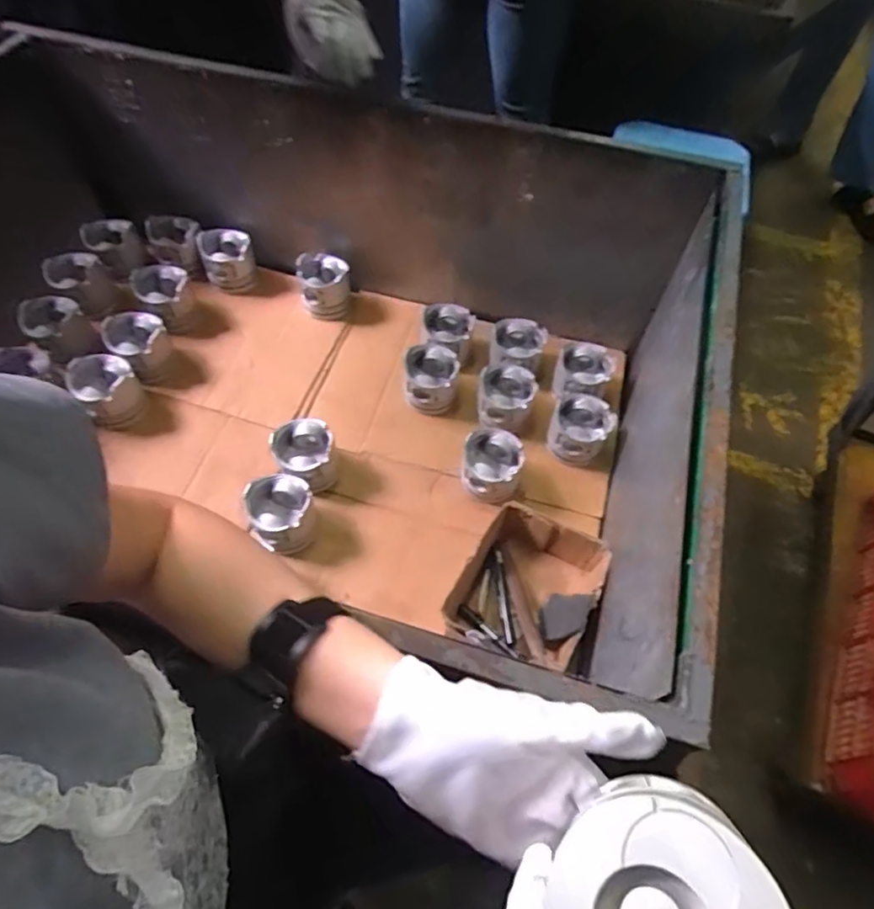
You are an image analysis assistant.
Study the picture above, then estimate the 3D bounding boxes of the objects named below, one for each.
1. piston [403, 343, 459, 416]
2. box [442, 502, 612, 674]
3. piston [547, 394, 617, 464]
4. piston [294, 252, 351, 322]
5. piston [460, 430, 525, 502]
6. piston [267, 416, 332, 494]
[{"bbox_3d":[-0.011,-0.133,1.033,0.088,0.085,0.102,4,60,0],"label":"piston"},{"bbox_3d":[0.136,0.184,0.838,0.170,0.111,0.161,30,63,14],"label":"box"},{"bbox_3d":[0.241,-0.044,0.981,0.093,0.073,0.097,1,60,-2],"label":"piston"},{"bbox_3d":[-0.212,-0.320,1.101,0.094,0.076,0.101,-11,61,-9],"label":"piston"},{"bbox_3d":[0.087,0.020,0.951,0.095,0.081,0.099,1,60,-2],"label":"piston"},{"bbox_3d":[-0.206,0.001,0.911,0.093,0.074,0.092,6,60,1],"label":"piston"}]

